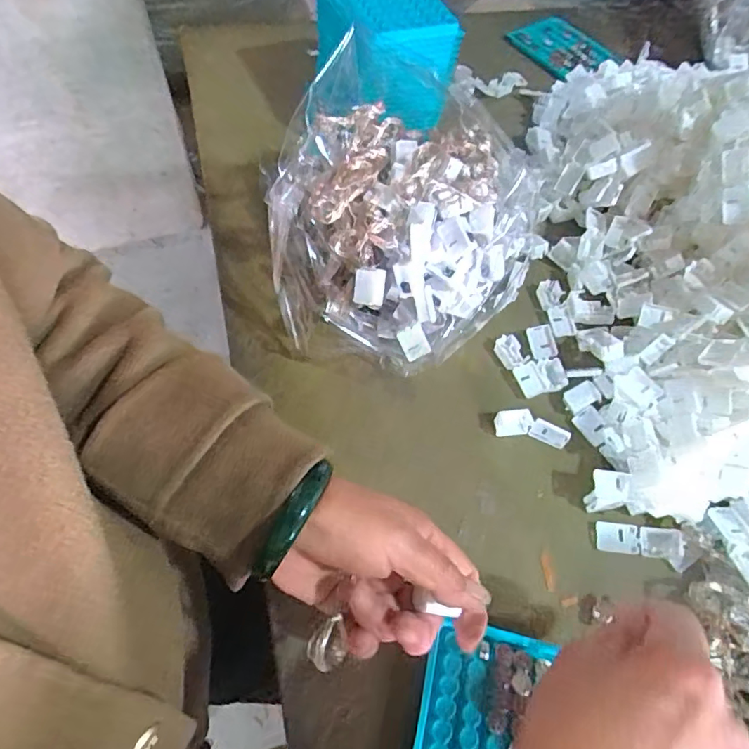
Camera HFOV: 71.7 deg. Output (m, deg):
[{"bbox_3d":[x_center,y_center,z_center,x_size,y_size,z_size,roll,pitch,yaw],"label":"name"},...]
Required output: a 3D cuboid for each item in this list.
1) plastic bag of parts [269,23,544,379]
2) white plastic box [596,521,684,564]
[{"bbox_3d":[0.020,-0.114,0.383,0.166,0.123,0.204,35,64,14],"label":"plastic bag of parts"},{"bbox_3d":[0.183,0.115,0.359,0.055,0.004,0.020,6,81,11],"label":"white plastic box"}]

